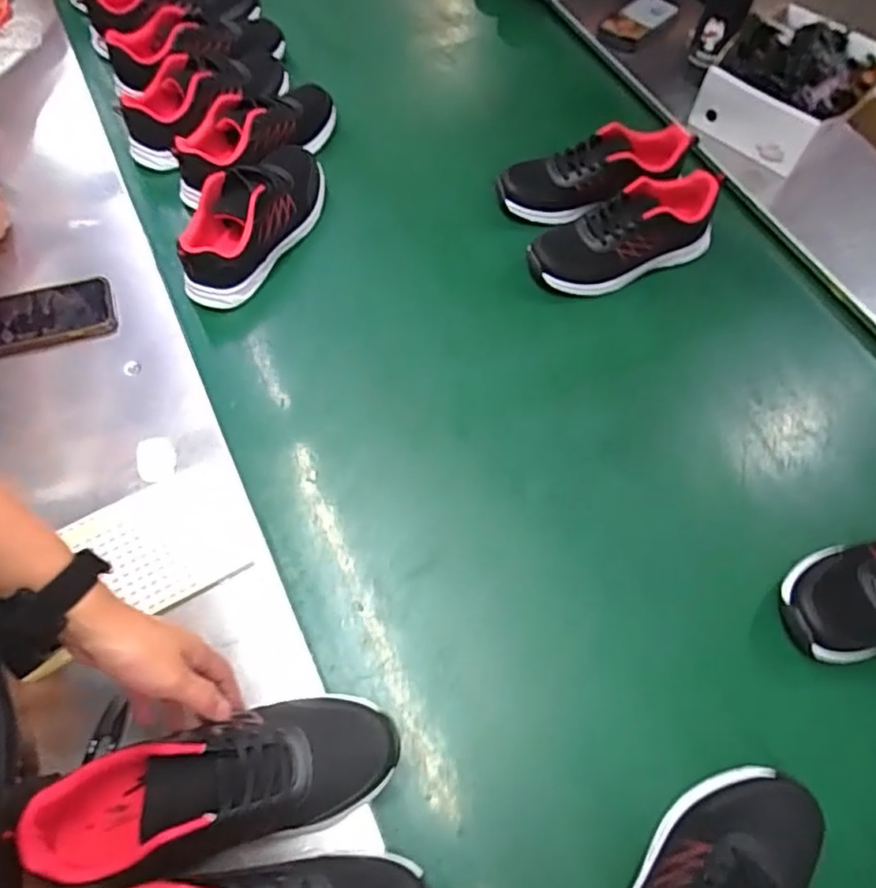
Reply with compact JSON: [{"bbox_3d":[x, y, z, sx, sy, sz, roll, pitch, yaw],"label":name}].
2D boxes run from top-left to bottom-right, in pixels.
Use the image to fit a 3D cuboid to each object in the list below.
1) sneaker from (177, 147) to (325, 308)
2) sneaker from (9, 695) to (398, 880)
[{"bbox_3d":[-0.236,-0.294,0.781,0.099,0.083,0.253,24,64,10],"label":"sneaker"},{"bbox_3d":[-0.158,0.255,0.465,0.250,0.082,0.088,-11,64,-11],"label":"sneaker"}]

